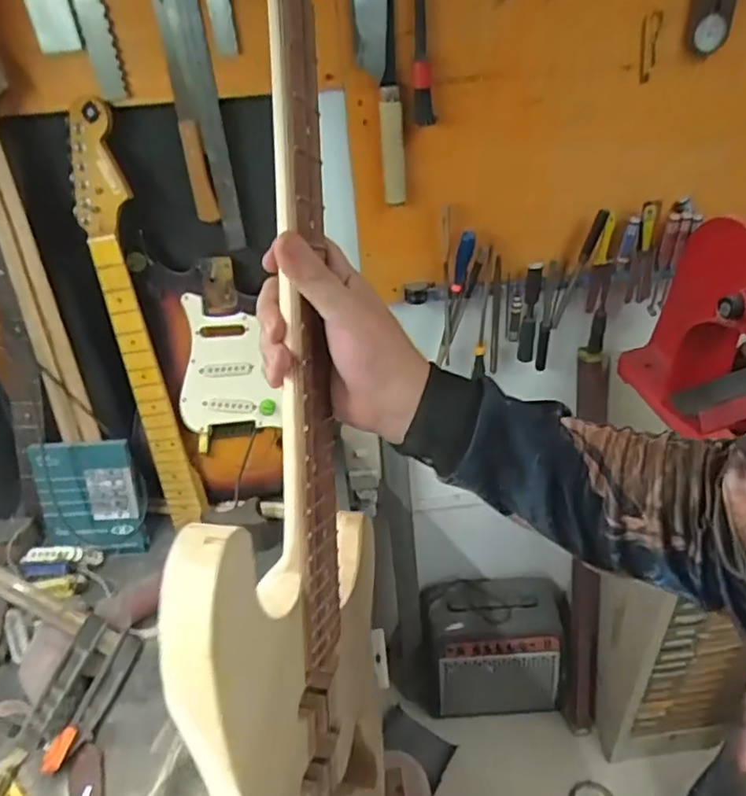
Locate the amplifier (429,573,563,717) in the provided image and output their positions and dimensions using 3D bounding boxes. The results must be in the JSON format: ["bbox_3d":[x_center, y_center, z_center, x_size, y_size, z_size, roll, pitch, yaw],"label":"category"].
[{"bbox_3d":[0.291,0.591,1.493,0.291,0.286,0.183,-4,35,1],"label":"amplifier"}]

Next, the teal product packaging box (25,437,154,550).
[{"bbox_3d":[-0.435,0.157,0.959,0.143,0.184,0.024,-6,13,-6],"label":"teal product packaging box"}]

